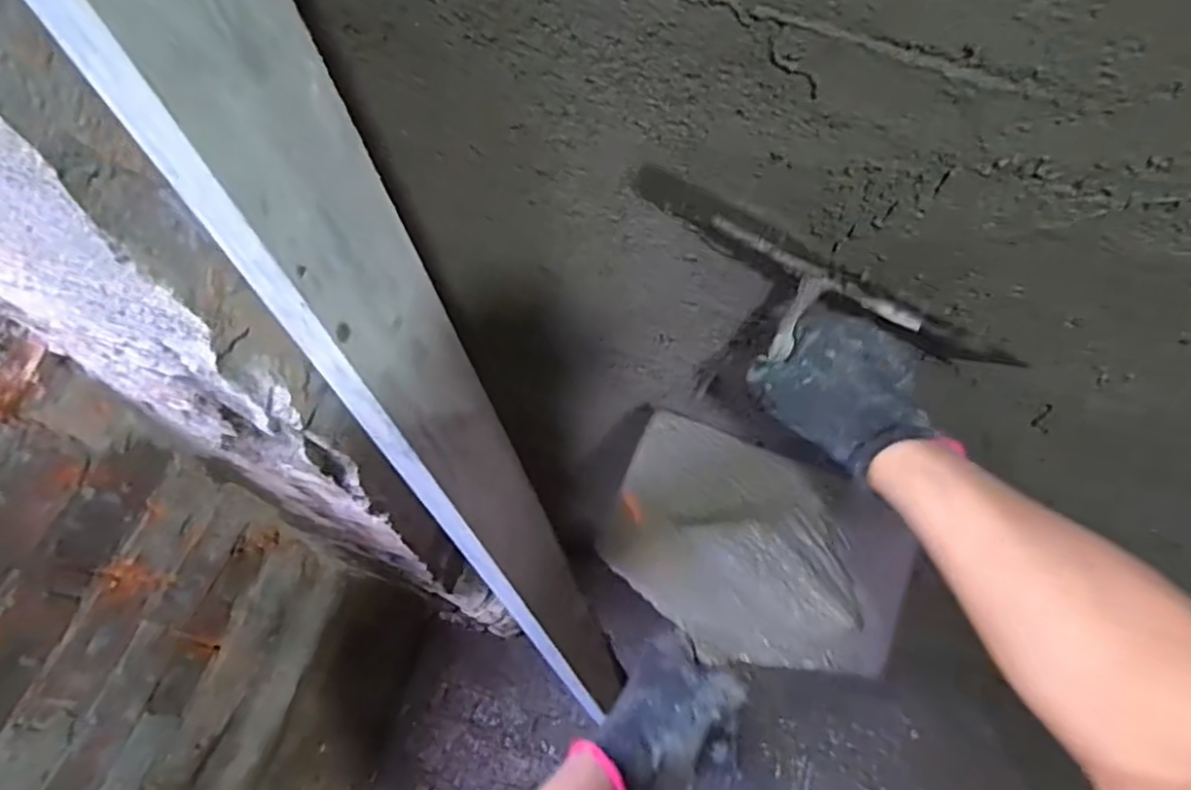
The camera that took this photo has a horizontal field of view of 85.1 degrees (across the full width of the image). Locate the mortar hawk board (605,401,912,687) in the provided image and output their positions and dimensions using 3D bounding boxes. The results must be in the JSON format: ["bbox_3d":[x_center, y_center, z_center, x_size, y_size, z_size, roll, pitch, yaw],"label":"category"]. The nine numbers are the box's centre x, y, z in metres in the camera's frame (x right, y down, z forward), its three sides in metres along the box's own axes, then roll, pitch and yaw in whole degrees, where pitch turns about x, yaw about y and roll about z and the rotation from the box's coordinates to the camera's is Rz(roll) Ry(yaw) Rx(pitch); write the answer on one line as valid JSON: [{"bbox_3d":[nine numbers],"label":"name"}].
[{"bbox_3d":[0.135,0.126,0.555,0.240,0.048,0.189,19,62,10],"label":"mortar hawk board"}]

